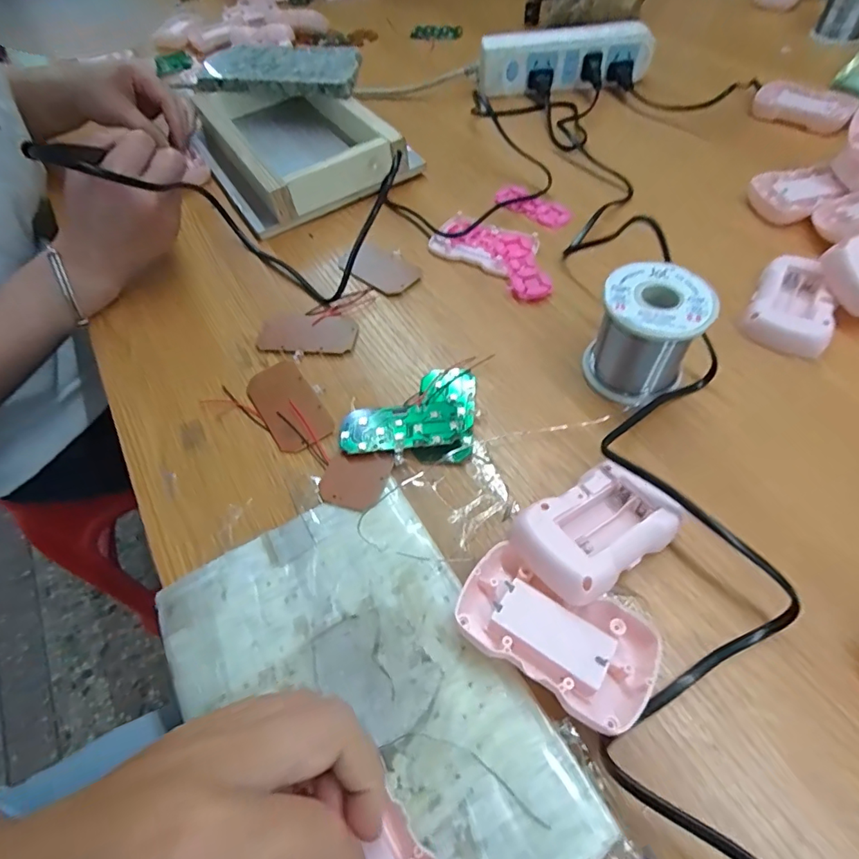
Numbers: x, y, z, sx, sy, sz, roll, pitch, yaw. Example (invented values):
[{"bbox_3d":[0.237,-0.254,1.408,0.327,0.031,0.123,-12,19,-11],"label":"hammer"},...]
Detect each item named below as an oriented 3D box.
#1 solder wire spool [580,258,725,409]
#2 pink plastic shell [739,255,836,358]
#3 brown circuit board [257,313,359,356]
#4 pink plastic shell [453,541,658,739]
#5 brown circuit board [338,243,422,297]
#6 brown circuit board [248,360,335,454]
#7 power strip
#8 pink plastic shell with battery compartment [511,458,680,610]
[{"bbox_3d":[0.134,-0.057,0.306,0.062,0.064,0.064,24,61,19],"label":"solder wire spool"},{"bbox_3d":[0.255,-0.087,0.342,0.053,0.016,0.082,28,63,21],"label":"pink plastic shell"},{"bbox_3d":[-0.093,-0.073,0.373,0.075,0.007,0.041,2,56,6],"label":"brown circuit board"},{"bbox_3d":[0.059,0.094,0.229,0.089,0.020,0.053,28,63,22],"label":"pink plastic shell"},{"bbox_3d":[-0.042,-0.135,0.407,0.068,0.007,0.040,35,68,20],"label":"brown circuit board"},{"bbox_3d":[-0.096,-0.017,0.332,0.038,0.006,0.076,-30,59,-15],"label":"brown circuit board"},{"bbox_3d":[0.156,-0.424,0.557,0.195,0.054,0.034,-7,56,0],"label":"power strip"},{"bbox_3d":[0.085,0.052,0.252,0.081,0.031,0.050,-31,59,-15],"label":"pink plastic shell with battery compartment"}]

